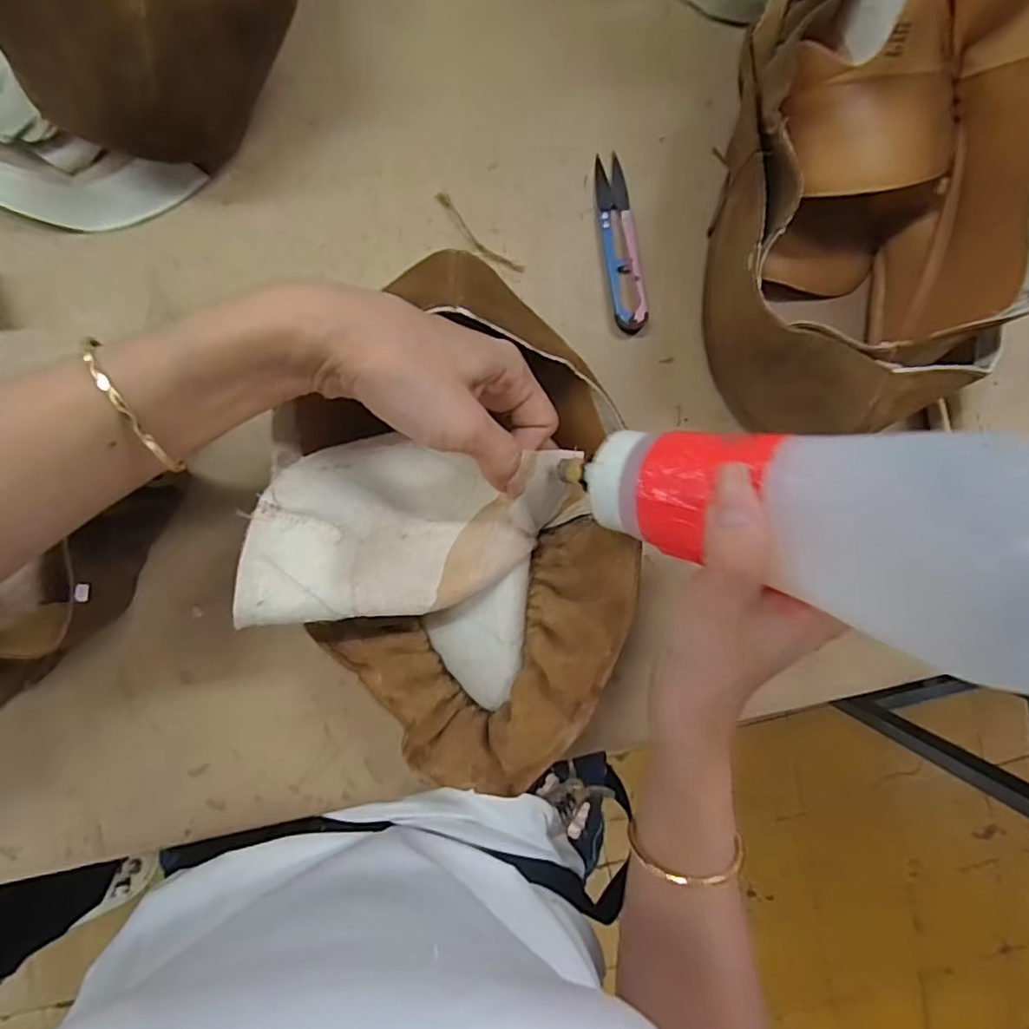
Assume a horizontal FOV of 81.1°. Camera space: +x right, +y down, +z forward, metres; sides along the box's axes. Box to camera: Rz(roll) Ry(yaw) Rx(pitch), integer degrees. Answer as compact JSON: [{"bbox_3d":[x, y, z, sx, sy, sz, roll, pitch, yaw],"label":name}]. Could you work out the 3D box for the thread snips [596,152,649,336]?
[{"bbox_3d":[0.061,-0.154,0.341,0.019,0.011,0.099,-10,94,-6],"label":"thread snips"}]

